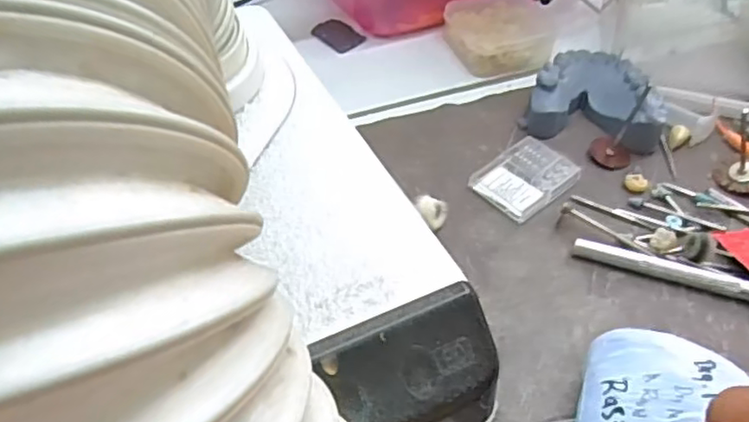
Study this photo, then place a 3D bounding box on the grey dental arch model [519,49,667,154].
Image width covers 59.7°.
[{"bbox_3d":[0.115,-0.060,0.343,0.065,0.022,0.056,9,49,9],"label":"grey dental arch model"}]

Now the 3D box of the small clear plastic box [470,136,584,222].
[{"bbox_3d":[0.072,-0.016,0.316,0.047,0.006,0.036,-35,56,-27],"label":"small clear plastic box"}]

